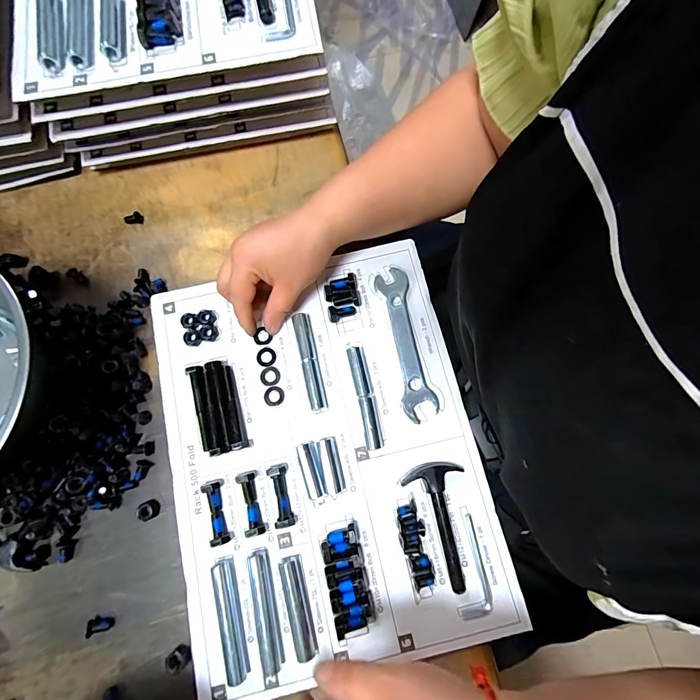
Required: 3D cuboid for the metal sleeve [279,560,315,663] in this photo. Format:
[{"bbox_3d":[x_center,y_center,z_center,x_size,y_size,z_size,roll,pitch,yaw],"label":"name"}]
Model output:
[{"bbox_3d":[-0.045,0.216,0.302,0.014,0.013,0.072,-14,77,-2],"label":"metal sleeve"}]

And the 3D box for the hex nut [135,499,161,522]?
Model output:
[{"bbox_3d":[-0.182,0.145,0.326,0.016,0.010,0.016,-19,78,-3],"label":"hex nut"}]

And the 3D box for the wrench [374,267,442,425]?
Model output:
[{"bbox_3d":[0.054,-0.010,0.356,0.033,0.009,0.152,-12,77,-2],"label":"wrench"}]

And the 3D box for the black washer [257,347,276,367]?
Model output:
[{"bbox_3d":[-0.083,0.007,0.356,0.019,0.004,0.019,0,77,1],"label":"black washer"}]

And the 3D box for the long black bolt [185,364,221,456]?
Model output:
[{"bbox_3d":[-0.137,0.057,0.340,0.018,0.013,0.085,-15,77,-2],"label":"long black bolt"}]

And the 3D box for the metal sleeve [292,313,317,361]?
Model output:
[{"bbox_3d":[-0.044,-0.013,0.352,0.016,0.019,0.047,-13,77,-2],"label":"metal sleeve"}]

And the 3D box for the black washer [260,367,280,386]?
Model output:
[{"bbox_3d":[-0.078,0.026,0.353,0.019,0.004,0.018,0,77,1],"label":"black washer"}]

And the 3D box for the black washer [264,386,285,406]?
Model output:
[{"bbox_3d":[-0.073,0.044,0.348,0.019,0.004,0.019,0,77,1],"label":"black washer"}]

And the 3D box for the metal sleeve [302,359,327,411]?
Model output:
[{"bbox_3d":[-0.033,0.033,0.344,0.015,0.014,0.048,-14,77,-2],"label":"metal sleeve"}]

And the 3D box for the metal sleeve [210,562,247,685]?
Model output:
[{"bbox_3d":[-0.102,0.224,0.299,0.013,0.015,0.087,-13,77,-2],"label":"metal sleeve"}]

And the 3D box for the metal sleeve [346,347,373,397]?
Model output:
[{"bbox_3d":[0.009,0.020,0.347,0.017,0.014,0.049,-12,77,-1],"label":"metal sleeve"}]

